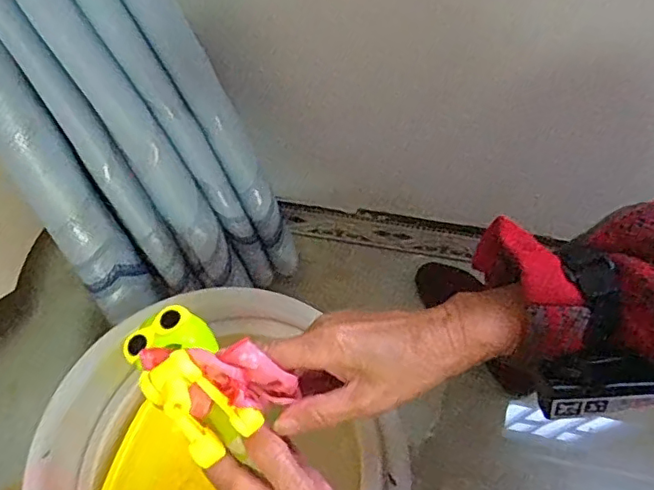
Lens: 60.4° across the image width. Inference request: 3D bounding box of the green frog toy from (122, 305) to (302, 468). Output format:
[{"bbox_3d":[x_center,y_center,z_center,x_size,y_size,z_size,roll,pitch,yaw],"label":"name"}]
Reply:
[{"bbox_3d":[-0.074,0.075,0.317,0.090,0.057,0.060,36,69,18],"label":"green frog toy"}]

